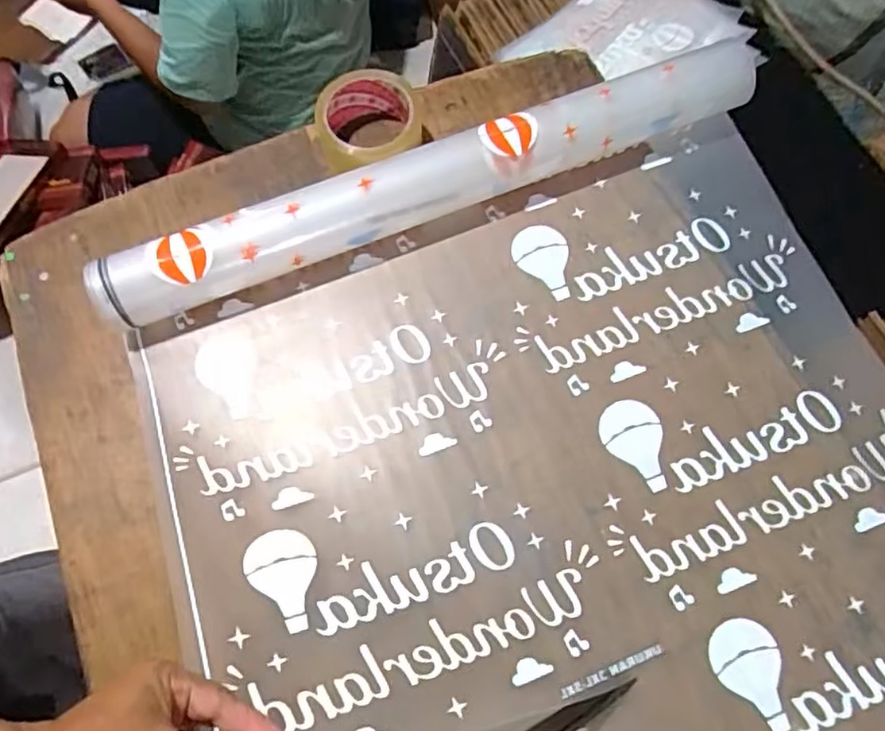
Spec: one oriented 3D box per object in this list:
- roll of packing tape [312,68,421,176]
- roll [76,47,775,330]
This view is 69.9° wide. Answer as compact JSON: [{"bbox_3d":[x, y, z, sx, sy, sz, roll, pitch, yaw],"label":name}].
[{"bbox_3d":[-0.062,-0.216,0.588,0.099,0.060,0.090,0,70,0],"label":"roll of packing tape"},{"bbox_3d":[-0.003,-0.159,0.556,0.602,0.062,0.062,-21,71,-7],"label":"roll"}]

